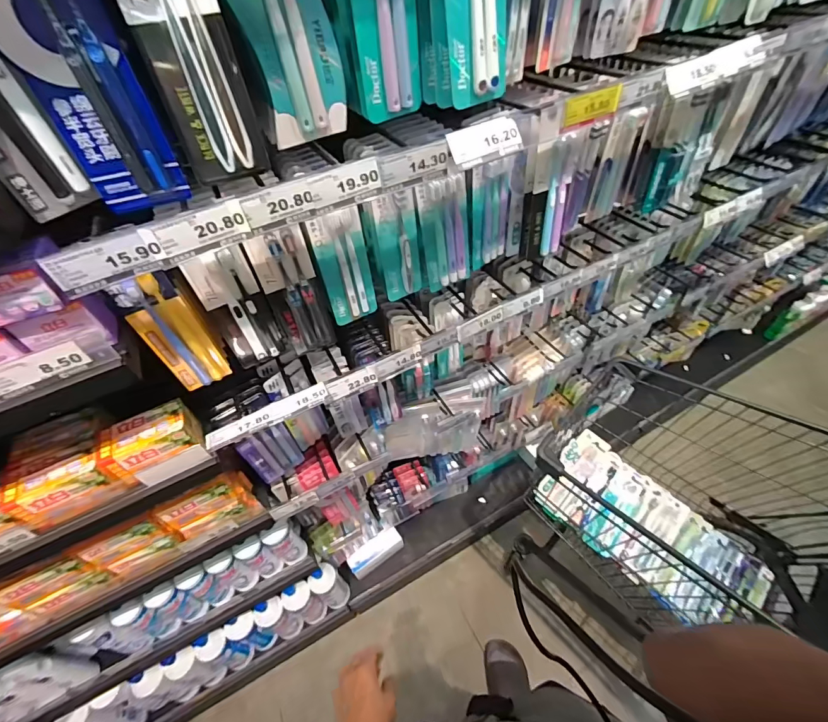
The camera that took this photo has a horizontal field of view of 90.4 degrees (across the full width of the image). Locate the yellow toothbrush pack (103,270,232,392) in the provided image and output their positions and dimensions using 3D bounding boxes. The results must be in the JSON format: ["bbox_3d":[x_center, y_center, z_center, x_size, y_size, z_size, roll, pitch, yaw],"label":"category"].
[{"bbox_3d":[-0.298,-0.032,0.515,0.061,0.183,0.023,-35,55,-23],"label":"yellow toothbrush pack"}]

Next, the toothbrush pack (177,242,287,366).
[{"bbox_3d":[-0.228,-0.063,0.538,0.068,0.182,0.026,-22,51,-13],"label":"toothbrush pack"}]

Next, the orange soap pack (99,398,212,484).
[{"bbox_3d":[-0.368,0.113,0.581,0.114,0.058,0.064,-23,51,-14],"label":"orange soap pack"}]

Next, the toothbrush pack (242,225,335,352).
[{"bbox_3d":[-0.155,-0.086,0.548,0.070,0.187,0.022,-25,52,-16],"label":"toothbrush pack"}]

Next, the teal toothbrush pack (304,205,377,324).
[{"bbox_3d":[-0.095,-0.127,0.579,0.069,0.178,0.016,-20,50,-12],"label":"teal toothbrush pack"}]

